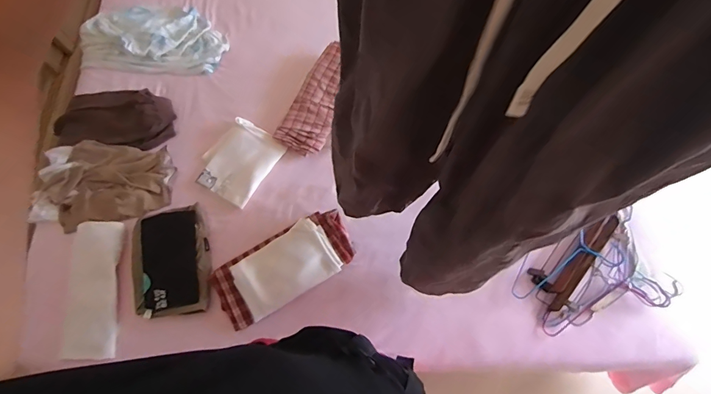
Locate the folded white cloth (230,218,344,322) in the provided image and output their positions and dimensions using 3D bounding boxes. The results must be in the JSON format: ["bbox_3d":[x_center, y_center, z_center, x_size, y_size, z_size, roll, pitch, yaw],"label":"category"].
[{"bbox_3d":[-0.178,0.181,0.991,0.254,0.026,0.161,-32,72,-9],"label":"folded white cloth"}]

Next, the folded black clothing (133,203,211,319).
[{"bbox_3d":[-0.479,0.168,1.007,0.183,0.028,0.278,-13,70,-3],"label":"folded black clothing"}]

